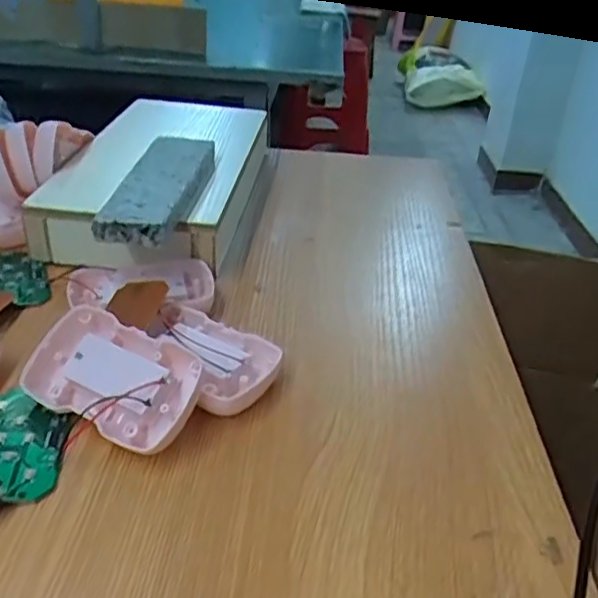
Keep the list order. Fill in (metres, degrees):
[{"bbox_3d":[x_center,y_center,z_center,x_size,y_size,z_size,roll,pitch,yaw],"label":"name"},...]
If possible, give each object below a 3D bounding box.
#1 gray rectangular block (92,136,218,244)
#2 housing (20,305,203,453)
[{"bbox_3d":[-0.094,-0.080,0.443,0.051,0.020,0.149,5,32,1],"label":"gray rectangular block"},{"bbox_3d":[-0.093,0.039,0.319,0.087,0.017,0.054,19,67,18],"label":"housing"}]

